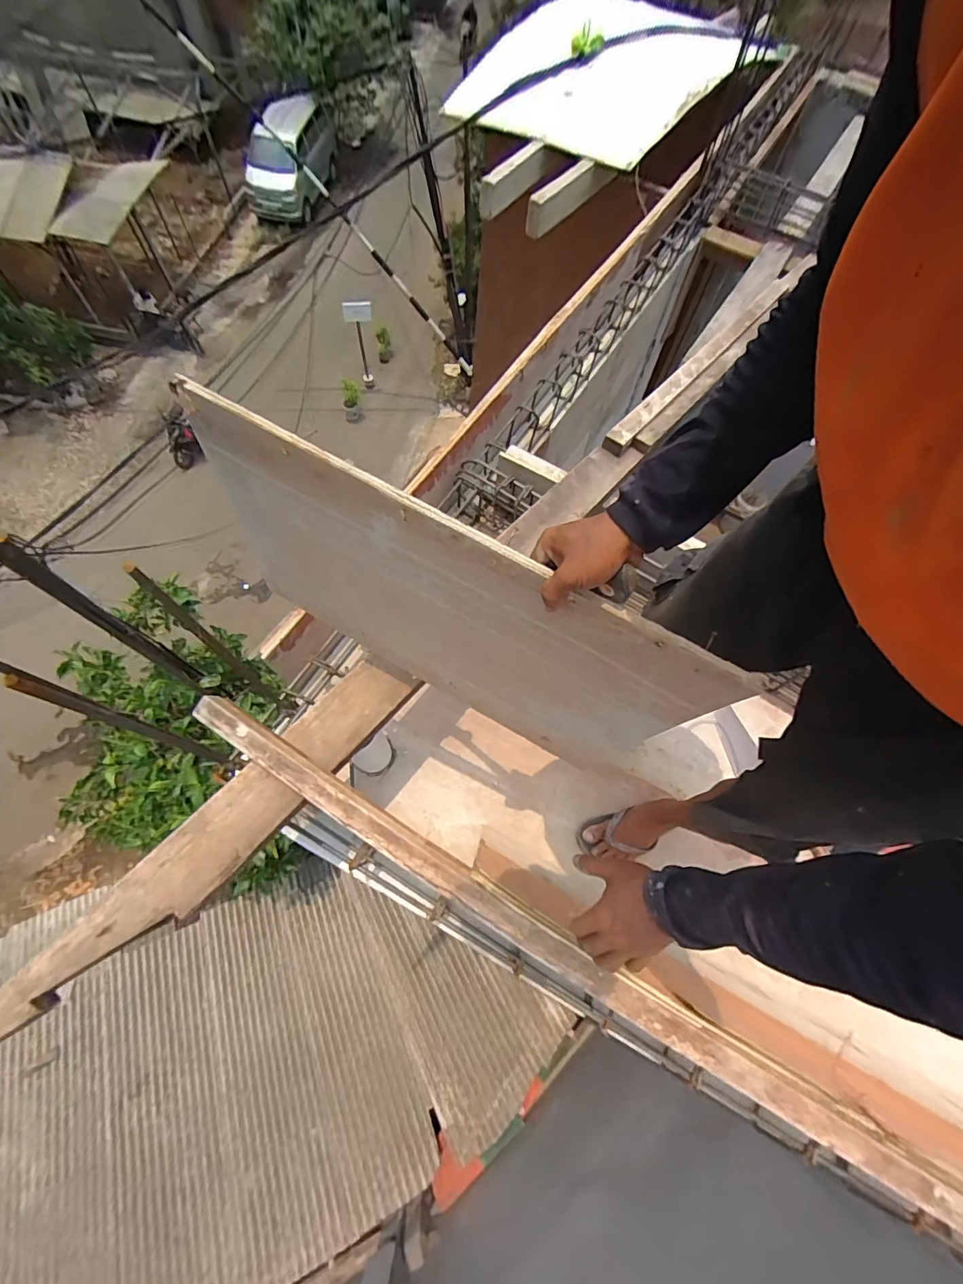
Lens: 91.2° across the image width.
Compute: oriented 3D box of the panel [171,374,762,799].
[{"bbox_3d":[-0.059,-0.031,0.658,0.722,0.455,0.026,26,62,8],"label":"panel"}]

